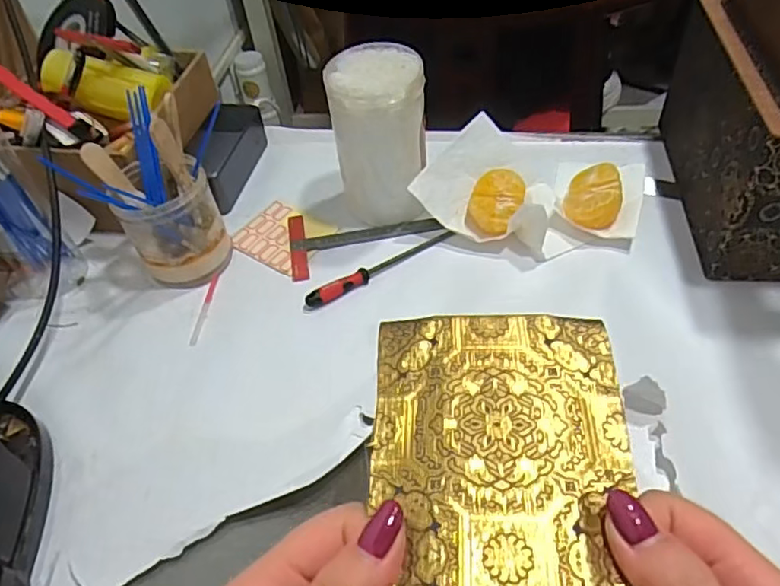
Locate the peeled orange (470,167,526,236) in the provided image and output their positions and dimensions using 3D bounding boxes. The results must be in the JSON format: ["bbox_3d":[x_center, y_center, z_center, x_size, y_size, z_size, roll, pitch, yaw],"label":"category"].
[{"bbox_3d":[0.098,-0.081,0.566,0.046,0.036,0.065,14,53,17],"label":"peeled orange"}]

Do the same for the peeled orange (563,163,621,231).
[{"bbox_3d":[0.188,-0.086,0.557,0.047,0.033,0.065,15,54,18],"label":"peeled orange"}]

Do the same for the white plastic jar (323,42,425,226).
[{"bbox_3d":[-0.008,-0.140,0.557,0.083,0.145,0.076,-3,50,4],"label":"white plastic jar"}]

